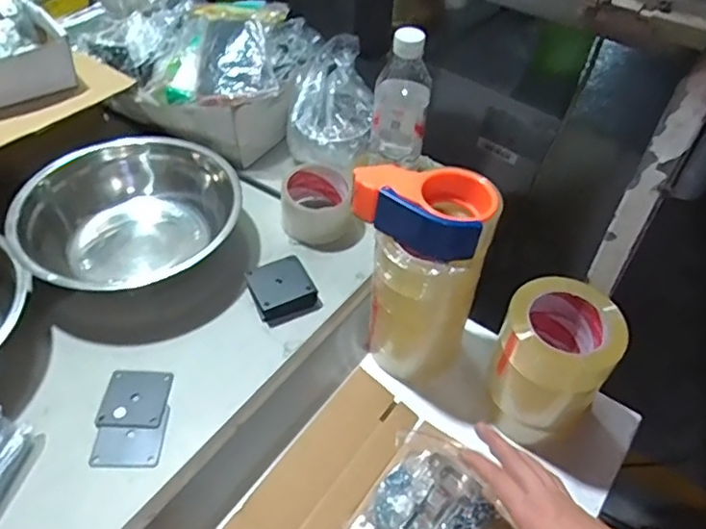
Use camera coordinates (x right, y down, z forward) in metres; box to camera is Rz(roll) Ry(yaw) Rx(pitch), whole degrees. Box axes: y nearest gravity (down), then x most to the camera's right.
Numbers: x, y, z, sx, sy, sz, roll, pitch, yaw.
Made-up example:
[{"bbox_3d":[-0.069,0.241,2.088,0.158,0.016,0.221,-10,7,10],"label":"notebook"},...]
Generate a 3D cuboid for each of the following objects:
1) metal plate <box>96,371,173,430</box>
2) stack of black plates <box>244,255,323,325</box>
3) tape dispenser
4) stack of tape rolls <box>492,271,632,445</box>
[{"bbox_3d":[-0.215,0.133,0.587,0.061,0.004,0.063,2,47,-1],"label":"metal plate"},{"bbox_3d":[-0.082,0.030,0.678,0.070,0.029,0.071,-23,53,-22],"label":"stack of black plates"},{"bbox_3d":[0.073,-0.062,0.601,0.132,0.056,0.082,28,52,21],"label":"tape dispenser"},{"bbox_3d":[0.212,0.101,0.635,0.112,0.157,0.118,26,51,19],"label":"stack of tape rolls"}]

